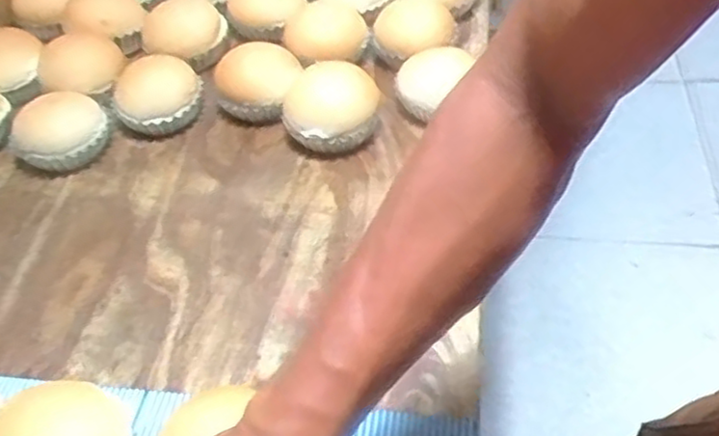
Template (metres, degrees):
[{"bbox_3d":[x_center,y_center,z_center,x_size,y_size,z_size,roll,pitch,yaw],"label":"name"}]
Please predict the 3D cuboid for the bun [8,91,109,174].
[{"bbox_3d":[-0.306,-0.085,0.740,0.096,0.056,0.087,-17,46,-10],"label":"bun"}]

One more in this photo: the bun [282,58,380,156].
[{"bbox_3d":[-0.028,-0.111,0.737,0.093,0.051,0.103,-7,45,0],"label":"bun"}]

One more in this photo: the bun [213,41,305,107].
[{"bbox_3d":[-0.105,-0.140,0.760,0.088,0.062,0.067,-14,45,-7],"label":"bun"}]

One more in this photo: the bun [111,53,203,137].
[{"bbox_3d":[-0.214,-0.128,0.760,0.092,0.052,0.082,-13,45,-5],"label":"bun"}]

